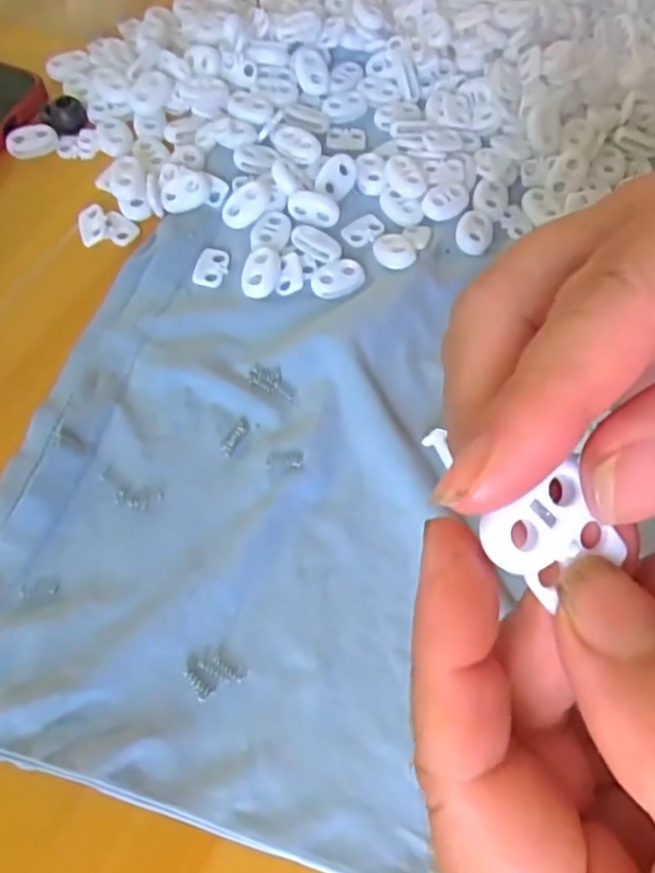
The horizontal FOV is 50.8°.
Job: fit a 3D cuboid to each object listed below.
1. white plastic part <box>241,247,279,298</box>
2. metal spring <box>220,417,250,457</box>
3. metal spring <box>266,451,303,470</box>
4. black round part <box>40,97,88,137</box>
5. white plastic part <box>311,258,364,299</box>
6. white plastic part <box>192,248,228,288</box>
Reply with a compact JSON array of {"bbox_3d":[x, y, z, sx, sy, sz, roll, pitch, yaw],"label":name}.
[{"bbox_3d":[-0.027,-0.067,0.279,0.015,0.006,0.022,2,63,0],"label":"white plastic part"},{"bbox_3d":[-0.033,-0.001,0.246,0.005,0.004,0.016,27,67,11],"label":"metal spring"},{"bbox_3d":[-0.015,0.008,0.240,0.013,0.004,0.007,7,63,2],"label":"metal spring"},{"bbox_3d":[-0.120,-0.148,0.315,0.018,0.008,0.018,1,64,-1],"label":"black round part"},{"bbox_3d":[0.004,-0.065,0.277,0.021,0.004,0.016,-17,65,-10],"label":"white plastic part"},{"bbox_3d":[-0.047,-0.070,0.282,0.013,0.004,0.019,7,63,2],"label":"white plastic part"}]

